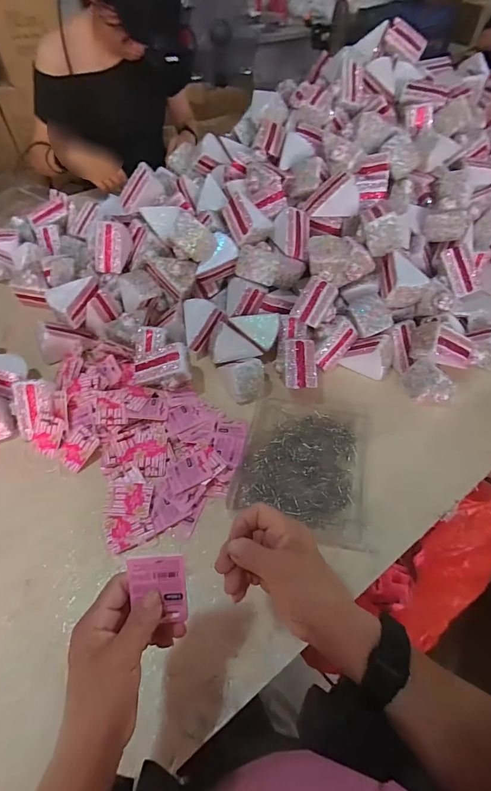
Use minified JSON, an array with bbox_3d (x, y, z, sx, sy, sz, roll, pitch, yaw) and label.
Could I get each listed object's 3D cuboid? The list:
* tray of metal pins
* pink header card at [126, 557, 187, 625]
[{"bbox_3d":[0.088,0.095,0.542,0.182,0.018,0.211,10,53,7],"label":"tray of metal pins"},{"bbox_3d":[-0.071,0.160,0.303,0.044,0.006,0.058,-3,97,-7],"label":"pink header card"}]

